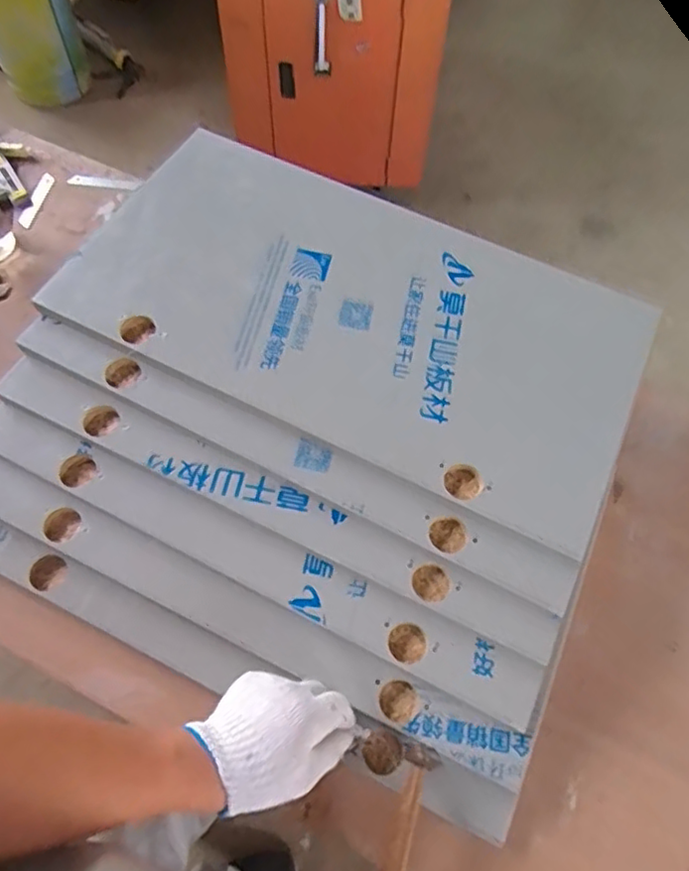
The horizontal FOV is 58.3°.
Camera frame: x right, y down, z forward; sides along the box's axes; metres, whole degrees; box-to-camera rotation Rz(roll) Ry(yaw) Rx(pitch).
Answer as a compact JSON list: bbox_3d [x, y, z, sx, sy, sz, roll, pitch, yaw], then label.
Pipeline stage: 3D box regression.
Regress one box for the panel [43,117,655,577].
[{"bbox_3d":[0.003,-0.138,0.659,0.590,0.016,0.306,25,65,11],"label":"panel"}]

